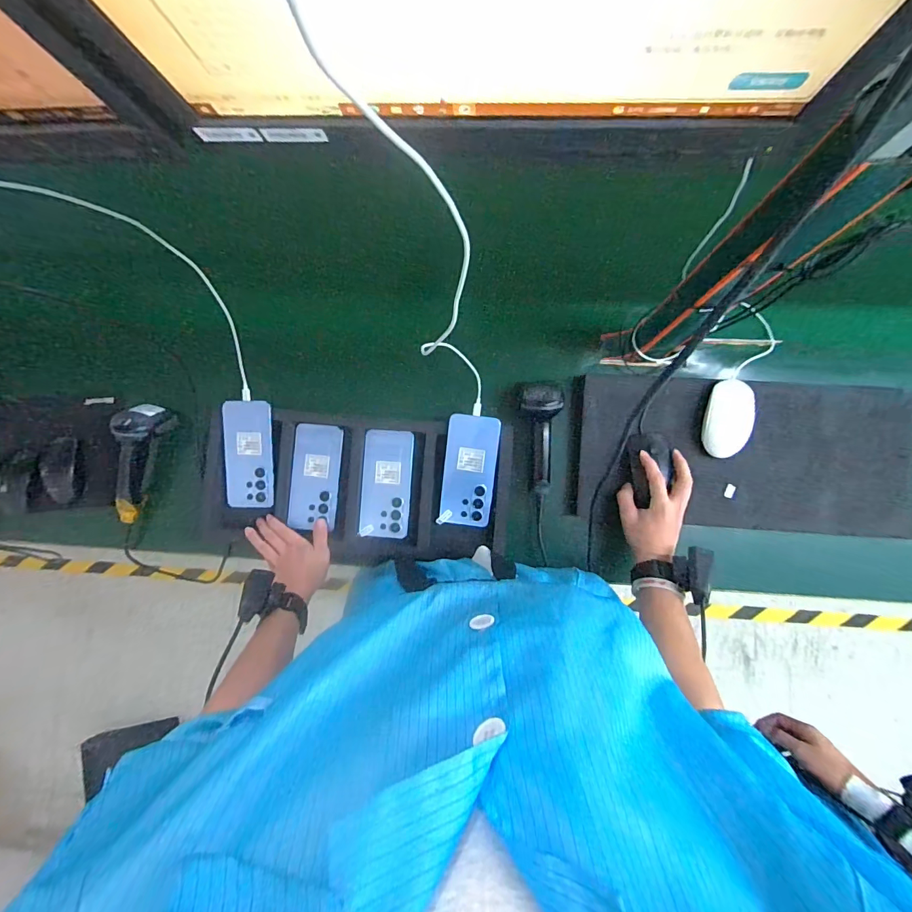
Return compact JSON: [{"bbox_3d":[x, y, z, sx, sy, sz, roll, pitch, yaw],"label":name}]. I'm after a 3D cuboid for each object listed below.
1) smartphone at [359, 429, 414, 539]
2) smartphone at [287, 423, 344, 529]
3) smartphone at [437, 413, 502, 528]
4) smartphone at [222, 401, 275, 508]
[{"bbox_3d":[-0.110,0.044,0.680,0.078,0.008,0.167,4,87,4],"label":"smartphone"},{"bbox_3d":[-0.222,0.034,0.683,0.077,0.004,0.165,8,91,3],"label":"smartphone"},{"bbox_3d":[0.020,0.024,0.661,0.079,0.014,0.168,7,87,4],"label":"smartphone"},{"bbox_3d":[-0.330,-0.001,0.684,0.075,0.013,0.167,0,87,4],"label":"smartphone"}]

